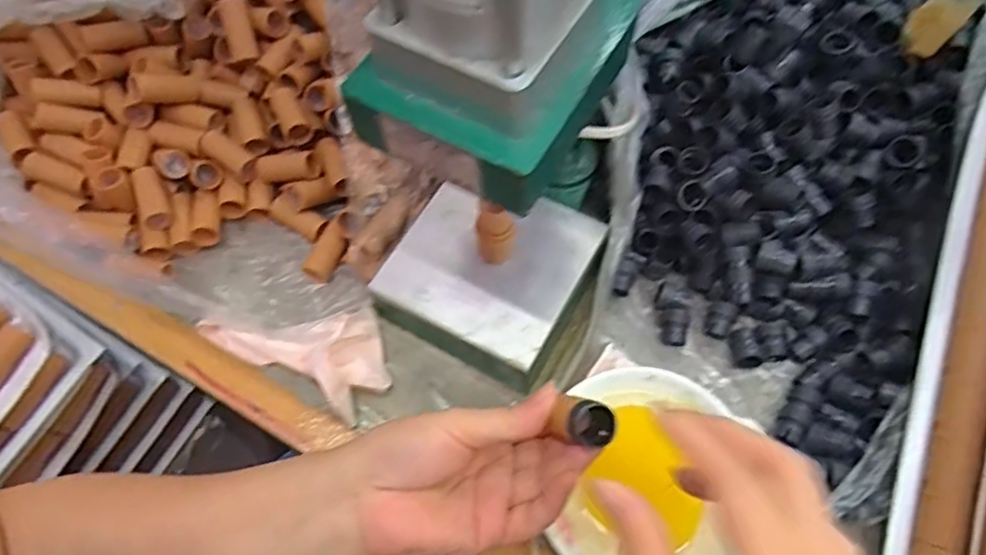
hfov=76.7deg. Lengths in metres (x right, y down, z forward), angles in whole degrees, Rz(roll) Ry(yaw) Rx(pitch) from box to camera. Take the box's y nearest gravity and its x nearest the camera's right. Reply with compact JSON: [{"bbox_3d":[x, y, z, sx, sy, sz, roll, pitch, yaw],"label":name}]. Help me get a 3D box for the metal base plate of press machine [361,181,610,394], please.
[{"bbox_3d":[0.001,0.000,0.439,0.129,0.052,0.127,26,67,14],"label":"metal base plate of press machine"}]

